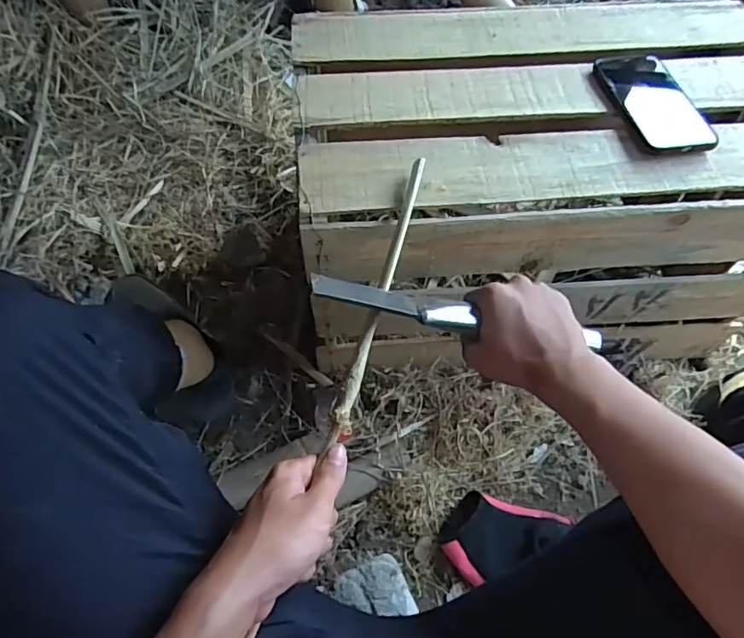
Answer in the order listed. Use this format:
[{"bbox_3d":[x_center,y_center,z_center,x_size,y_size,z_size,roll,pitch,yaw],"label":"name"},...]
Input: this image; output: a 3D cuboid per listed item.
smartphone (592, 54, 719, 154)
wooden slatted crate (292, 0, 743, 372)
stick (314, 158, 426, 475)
[{"bbox_3d":[0.308,-0.245,0.591,0.081,0.015,0.170,-8,56,-4],"label":"smartphone"},{"bbox_3d":[0.205,-0.163,0.717,0.581,0.309,0.399,-7,56,-4],"label":"wooden slatted crate"},{"bbox_3d":[0.009,-0.028,0.464,0.014,0.015,0.278,14,66,6],"label":"stick"}]

